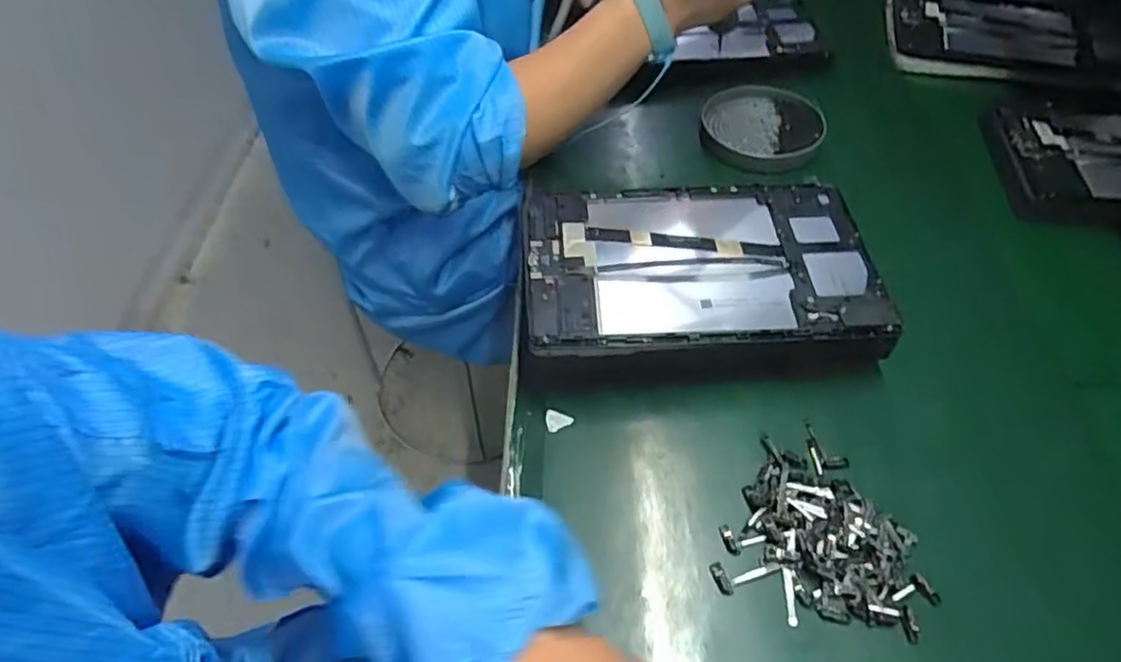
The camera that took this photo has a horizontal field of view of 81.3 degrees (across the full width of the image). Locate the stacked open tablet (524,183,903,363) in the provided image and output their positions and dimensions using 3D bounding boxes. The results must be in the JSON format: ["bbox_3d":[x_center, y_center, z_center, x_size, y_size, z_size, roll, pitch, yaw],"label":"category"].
[{"bbox_3d":[0.098,-0.038,0.479,0.241,0.051,0.158,-2,51,-2],"label":"stacked open tablet"}]

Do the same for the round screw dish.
[{"bbox_3d":[0.195,-0.197,0.634,0.112,0.020,0.111,10,52,7],"label":"round screw dish"}]

